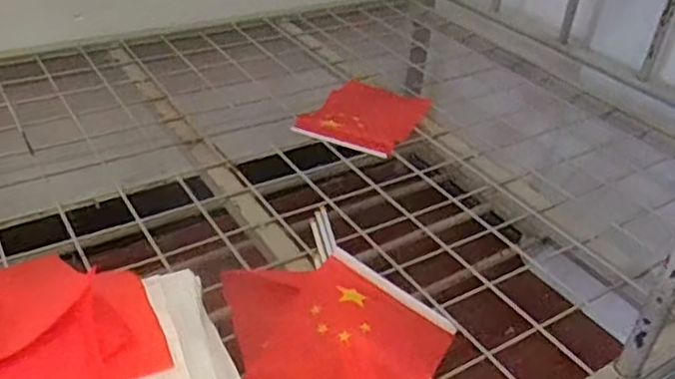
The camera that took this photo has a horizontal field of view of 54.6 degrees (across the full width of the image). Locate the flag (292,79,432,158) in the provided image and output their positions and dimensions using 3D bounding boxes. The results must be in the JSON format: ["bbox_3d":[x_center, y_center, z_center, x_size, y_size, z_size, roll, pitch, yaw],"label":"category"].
[{"bbox_3d":[0.040,-0.104,0.897,0.138,0.011,0.196,19,37,20],"label":"flag"}]

